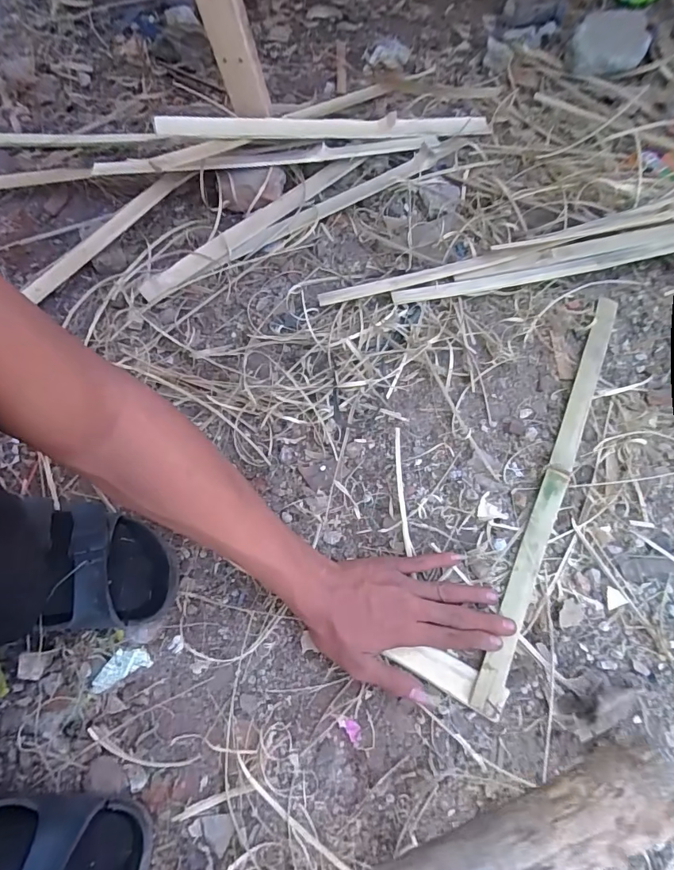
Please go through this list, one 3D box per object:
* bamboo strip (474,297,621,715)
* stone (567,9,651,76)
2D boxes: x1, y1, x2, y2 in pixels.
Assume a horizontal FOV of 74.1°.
[{"bbox_3d":[0.233,0.032,0.466,0.023,0.012,0.493,23,67,14],"label":"bamboo strip"},{"bbox_3d":[0.481,-0.692,0.788,0.125,0.057,0.115,22,67,13],"label":"stone"}]

